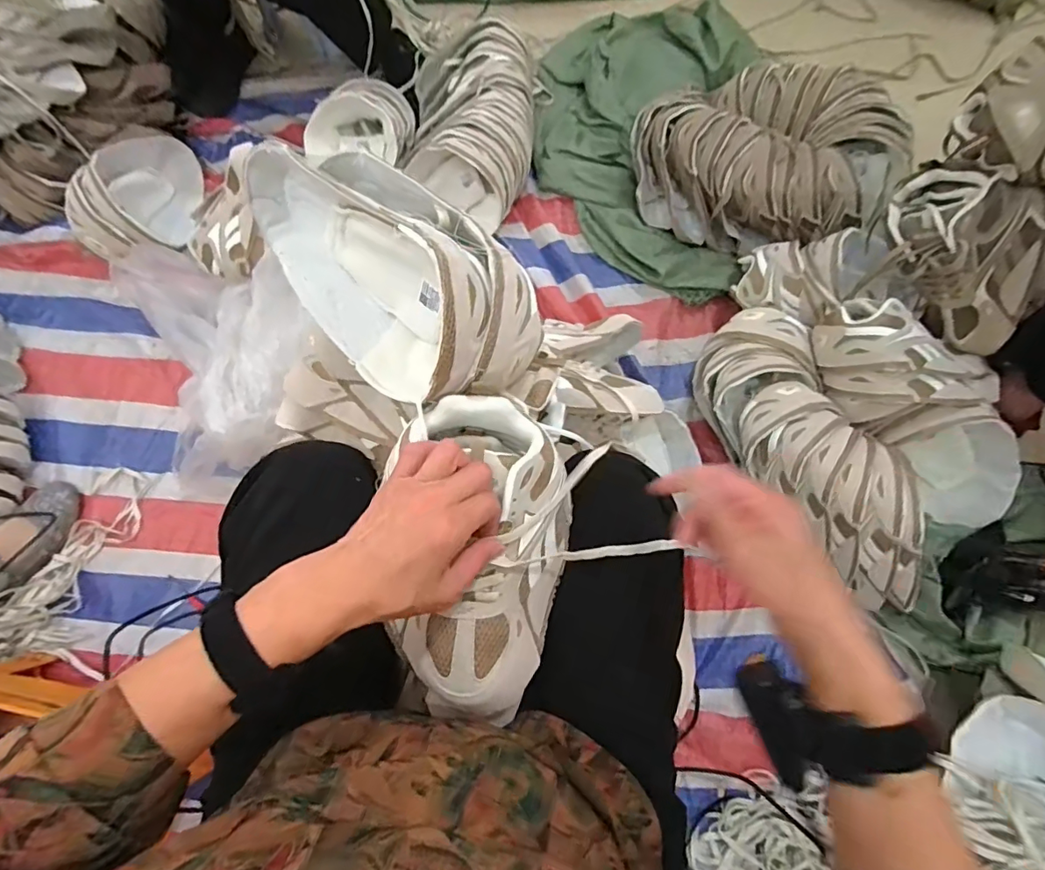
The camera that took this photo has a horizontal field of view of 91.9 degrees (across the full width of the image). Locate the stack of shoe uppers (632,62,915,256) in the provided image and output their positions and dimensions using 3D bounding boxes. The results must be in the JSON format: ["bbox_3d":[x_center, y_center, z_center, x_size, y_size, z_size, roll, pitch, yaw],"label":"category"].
[{"bbox_3d":[0.443,-0.511,0.912,0.443,0.153,0.374,34,78,9],"label":"stack of shoe uppers"}]

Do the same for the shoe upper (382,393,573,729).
[{"bbox_3d":[-0.036,0.097,0.407,0.136,0.090,0.246,5,83,2],"label":"shoe upper"}]

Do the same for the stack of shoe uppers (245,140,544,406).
[{"bbox_3d":[-0.116,-0.138,0.413,0.265,0.123,0.135,42,79,11],"label":"stack of shoe uppers"}]

